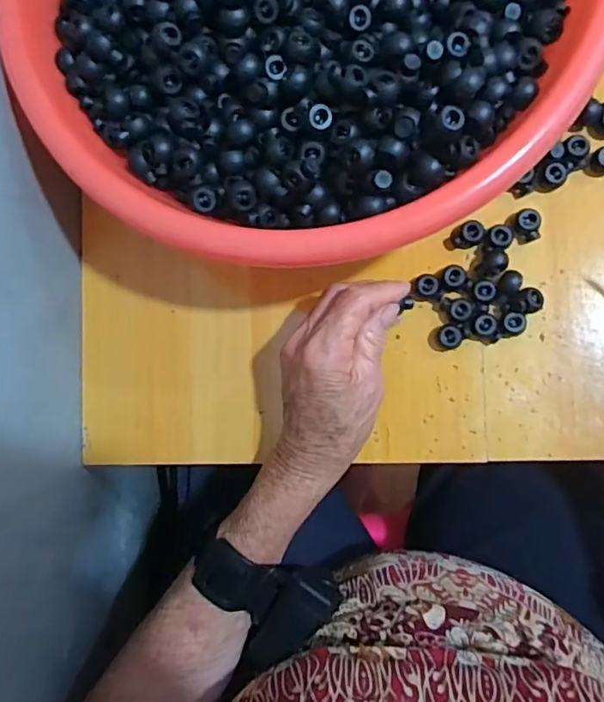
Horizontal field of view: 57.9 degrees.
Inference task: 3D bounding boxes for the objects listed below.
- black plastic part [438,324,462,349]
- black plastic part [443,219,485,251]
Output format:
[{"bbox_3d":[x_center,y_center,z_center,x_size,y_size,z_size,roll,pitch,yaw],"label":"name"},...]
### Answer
[{"bbox_3d":[0.103,-0.009,0.379,0.015,0.012,0.016,0,88,9],"label":"black plastic part"},{"bbox_3d":[0.113,-0.080,0.382,0.026,0.011,0.018,-21,85,7],"label":"black plastic part"}]

